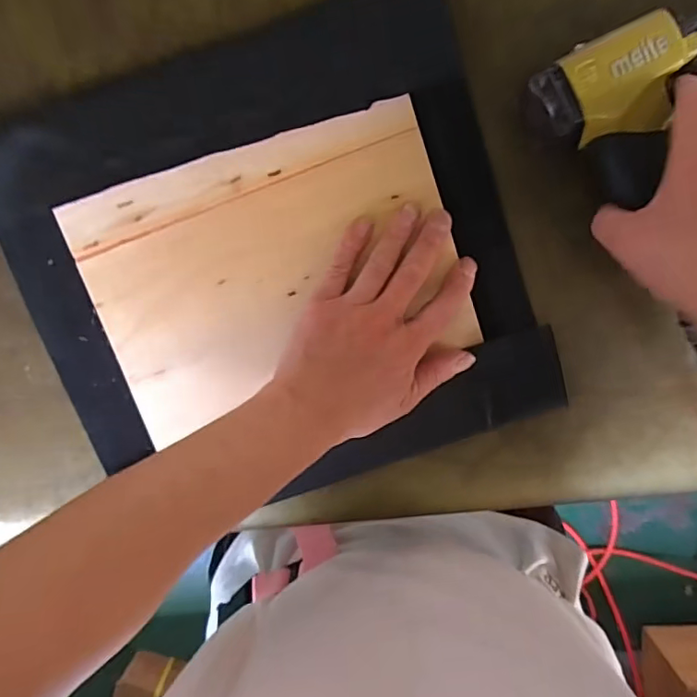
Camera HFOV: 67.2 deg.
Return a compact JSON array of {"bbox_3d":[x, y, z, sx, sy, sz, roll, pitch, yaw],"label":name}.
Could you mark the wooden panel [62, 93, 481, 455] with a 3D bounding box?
[{"bbox_3d":[-0.054,-0.056,0.381,0.262,0.013,0.180,-20,95,5],"label":"wooden panel"}]

